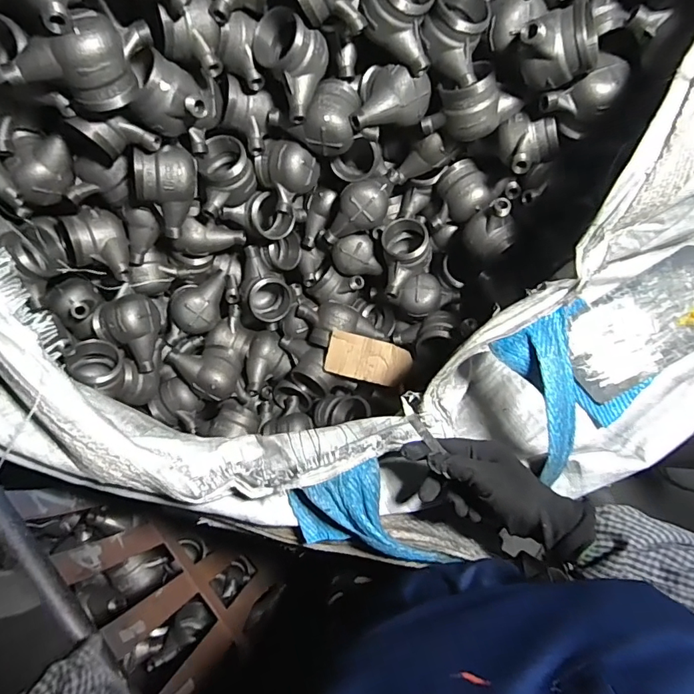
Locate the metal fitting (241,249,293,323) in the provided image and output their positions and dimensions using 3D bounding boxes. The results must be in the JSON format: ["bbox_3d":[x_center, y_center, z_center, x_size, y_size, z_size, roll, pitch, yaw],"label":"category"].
[{"bbox_3d":[-0.153,-0.107,0.868,0.083,0.081,0.125,-28,79,-6],"label":"metal fitting"}]

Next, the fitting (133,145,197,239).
[{"bbox_3d":[-0.275,-0.237,0.697,0.090,0.123,0.078,5,44,-33],"label":"fitting"}]

